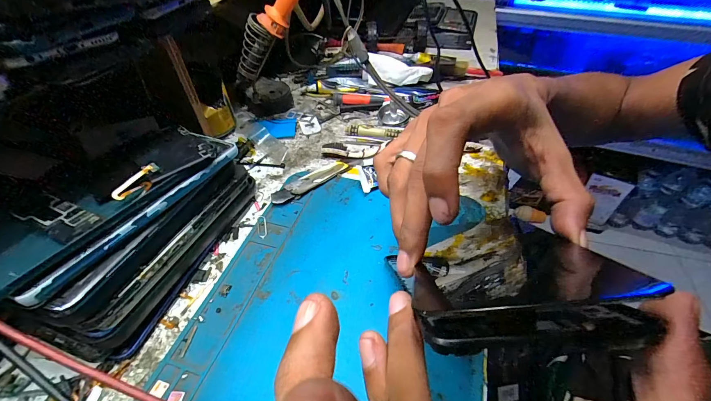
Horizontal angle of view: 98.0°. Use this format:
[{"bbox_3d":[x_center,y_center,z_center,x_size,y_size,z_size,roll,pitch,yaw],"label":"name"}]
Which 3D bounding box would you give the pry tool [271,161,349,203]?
[{"bbox_3d":[-0.047,-0.021,0.323,0.088,0.008,0.023,-34,53,-27],"label":"pry tool"}]

